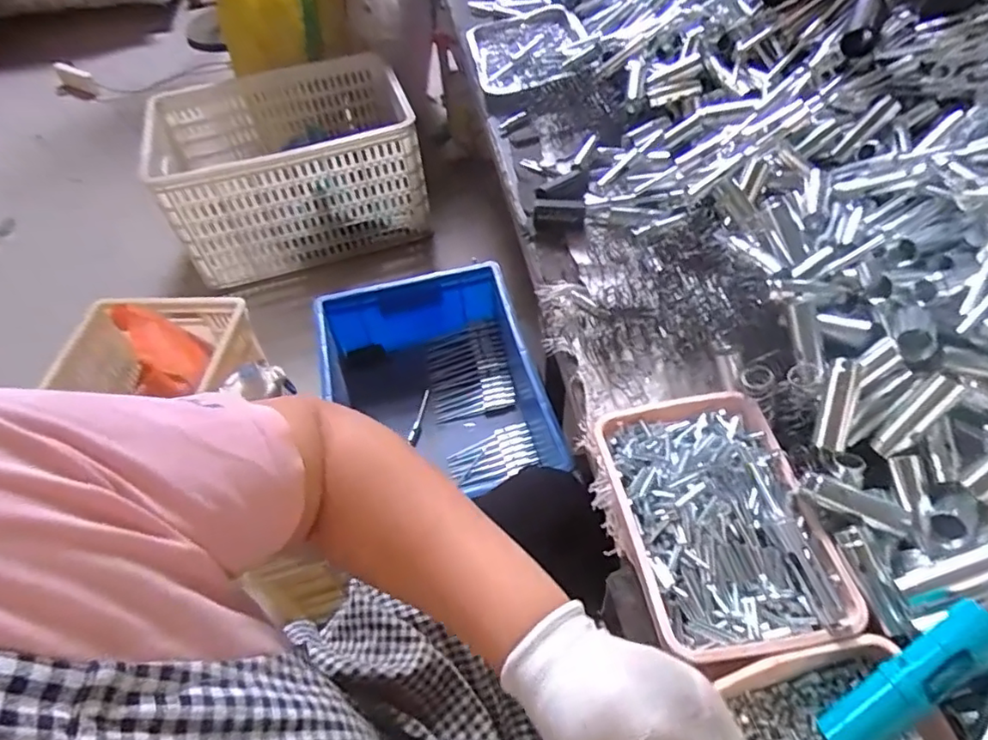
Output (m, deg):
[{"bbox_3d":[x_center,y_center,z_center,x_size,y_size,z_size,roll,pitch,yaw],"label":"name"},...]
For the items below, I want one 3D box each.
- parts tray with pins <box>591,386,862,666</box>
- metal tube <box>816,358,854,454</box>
[{"bbox_3d":[0.167,0.111,0.453,0.136,0.033,0.202,-11,52,-3],"label":"parts tray with pins"},{"bbox_3d":[0.261,0.027,0.448,0.018,0.015,0.070,12,88,14],"label":"metal tube"}]

